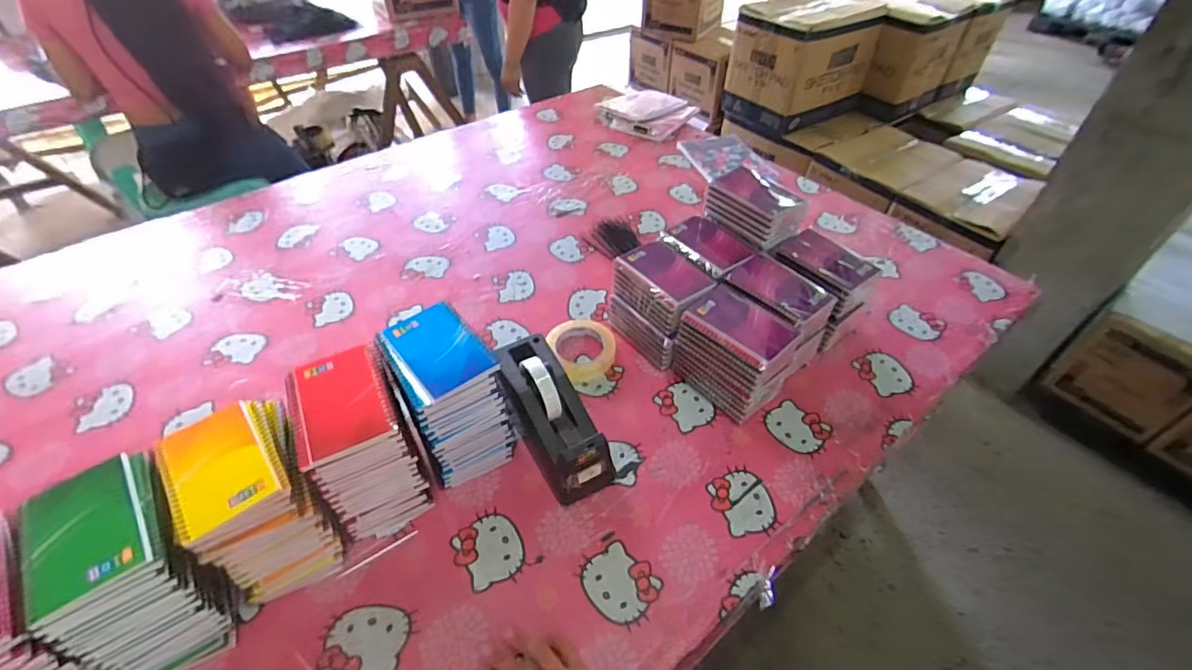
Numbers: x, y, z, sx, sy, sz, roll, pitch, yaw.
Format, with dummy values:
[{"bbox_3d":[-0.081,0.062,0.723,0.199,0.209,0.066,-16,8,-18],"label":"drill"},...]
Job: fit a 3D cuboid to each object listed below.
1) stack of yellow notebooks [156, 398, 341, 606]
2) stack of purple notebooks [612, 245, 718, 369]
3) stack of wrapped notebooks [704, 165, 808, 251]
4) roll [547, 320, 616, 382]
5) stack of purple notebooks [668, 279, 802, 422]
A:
[{"bbox_3d":[-0.353,0.178,0.550,0.106,0.162,0.142,-25,52,-23],"label":"stack of yellow notebooks"},{"bbox_3d":[0.095,-0.049,0.800,0.110,0.121,0.145,-33,55,-28],"label":"stack of purple notebooks"},{"bbox_3d":[0.253,-0.208,0.824,0.089,0.064,0.143,-28,53,-25],"label":"stack of wrapped notebooks"},{"bbox_3d":[-0.018,0.017,0.796,0.094,0.017,0.108,-27,52,-24],"label":"roll"},{"bbox_3d":[0.193,0.023,0.729,0.111,0.119,0.135,-33,55,-28],"label":"stack of purple notebooks"}]

